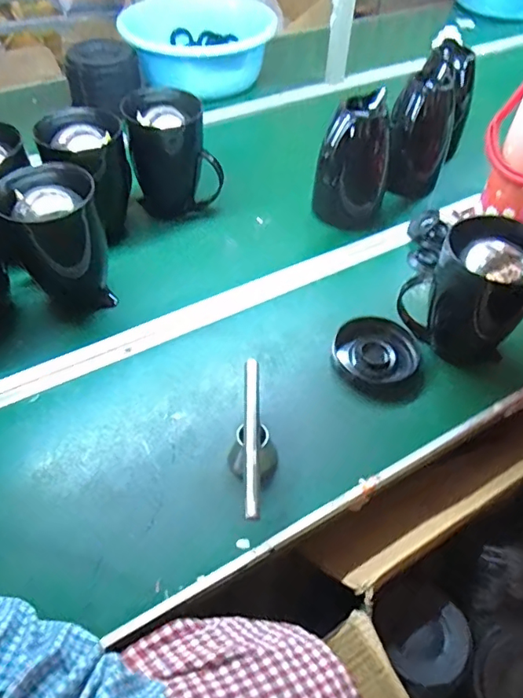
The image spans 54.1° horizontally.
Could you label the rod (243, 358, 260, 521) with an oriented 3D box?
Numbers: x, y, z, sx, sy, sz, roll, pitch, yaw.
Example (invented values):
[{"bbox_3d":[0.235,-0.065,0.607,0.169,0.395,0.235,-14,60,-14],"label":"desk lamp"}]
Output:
[{"bbox_3d":[-0.011,0.096,0.596,0.016,0.015,0.205,1,50,-2],"label":"rod"}]

